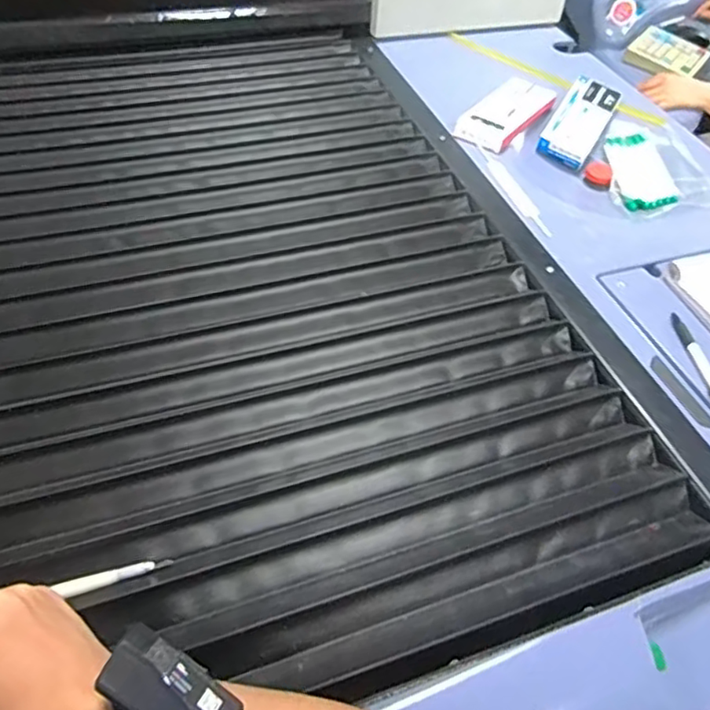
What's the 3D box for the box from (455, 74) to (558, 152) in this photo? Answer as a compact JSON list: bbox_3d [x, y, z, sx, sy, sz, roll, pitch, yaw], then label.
[{"bbox_3d":[0.214,-0.342,0.859,0.074,0.030,0.171,34,56,21],"label":"box"}]

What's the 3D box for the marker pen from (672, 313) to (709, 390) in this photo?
[{"bbox_3d":[0.335,0.012,0.584,0.015,0.008,0.139,0,51,-6],"label":"marker pen"}]

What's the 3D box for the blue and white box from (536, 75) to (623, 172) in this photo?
[{"bbox_3d":[0.320,-0.333,0.868,0.069,0.033,0.151,29,70,17],"label":"blue and white box"}]

